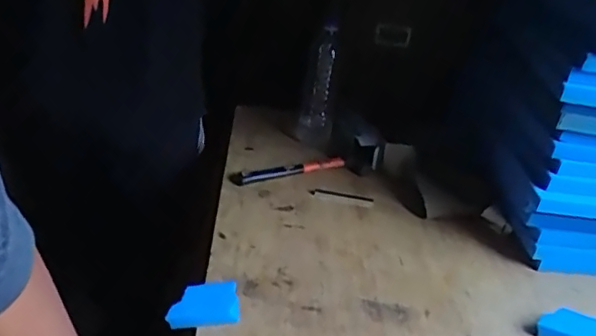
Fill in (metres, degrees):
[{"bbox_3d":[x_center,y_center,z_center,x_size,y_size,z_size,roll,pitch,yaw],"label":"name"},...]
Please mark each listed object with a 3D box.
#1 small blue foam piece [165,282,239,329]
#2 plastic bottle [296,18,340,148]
[{"bbox_3d":[-0.130,0.188,0.787,0.098,0.037,0.057,1,28,-12],"label":"small blue foam piece"},{"bbox_3d":[0.043,-0.167,1.242,0.072,0.279,0.071,5,28,-7],"label":"plastic bottle"}]

